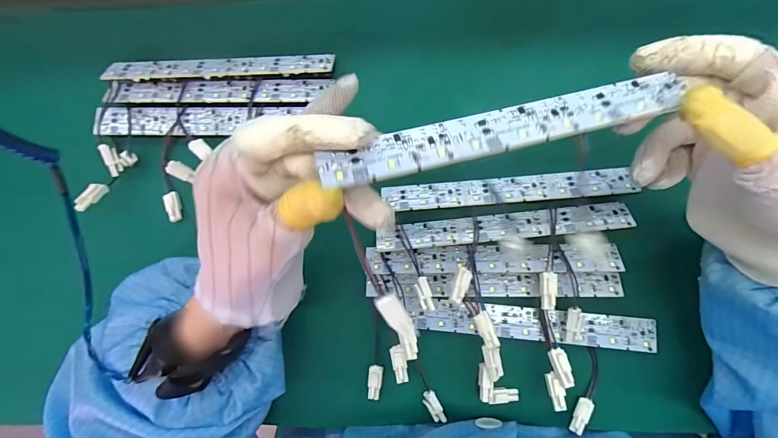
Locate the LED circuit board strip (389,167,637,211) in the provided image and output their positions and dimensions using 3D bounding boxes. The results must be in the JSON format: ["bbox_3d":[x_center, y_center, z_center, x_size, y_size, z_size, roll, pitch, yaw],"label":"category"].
[{"bbox_3d":[0.090,-0.023,0.286,0.184,0.008,0.021,-4,87,4],"label":"LED circuit board strip"}]

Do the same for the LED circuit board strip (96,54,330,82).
[{"bbox_3d":[-0.142,-0.126,0.308,0.193,0.008,0.019,0,88,4],"label":"LED circuit board strip"}]

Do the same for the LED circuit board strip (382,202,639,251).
[{"bbox_3d":[0.086,0.006,0.285,0.190,0.006,0.020,-6,87,4],"label":"LED circuit board strip"}]

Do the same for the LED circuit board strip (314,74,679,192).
[{"bbox_3d":[0.058,-0.044,0.180,0.181,0.004,0.025,-14,62,-8],"label":"LED circuit board strip"}]

